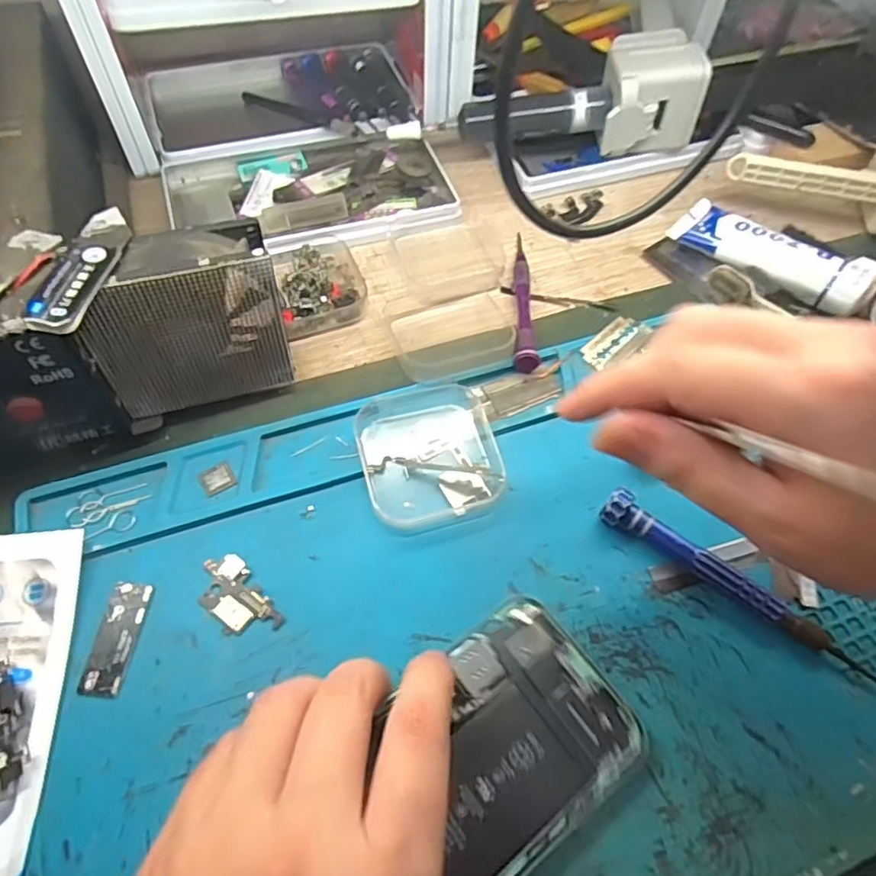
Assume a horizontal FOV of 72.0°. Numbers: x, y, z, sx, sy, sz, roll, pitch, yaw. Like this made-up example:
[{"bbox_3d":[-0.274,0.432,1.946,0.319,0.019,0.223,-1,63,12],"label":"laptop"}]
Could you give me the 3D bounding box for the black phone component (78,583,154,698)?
[{"bbox_3d":[-0.129,0.080,0.240,0.017,0.004,0.043,7,60,1],"label":"black phone component"}]

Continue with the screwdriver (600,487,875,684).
[{"bbox_3d":[0.125,0.063,0.256,0.123,0.017,0.013,34,64,15],"label":"screwdriver"}]

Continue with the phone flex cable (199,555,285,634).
[{"bbox_3d":[-0.084,0.066,0.249,0.022,0.004,0.039,-33,67,-20],"label":"phone flex cable"}]

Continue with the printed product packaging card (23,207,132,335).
[{"bbox_3d":[-0.136,-0.065,0.228,0.023,0.010,0.065,6,59,0],"label":"printed product packaging card"}]

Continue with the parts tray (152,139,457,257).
[{"bbox_3d":[-0.081,-0.160,0.387,0.176,0.012,0.107,-12,62,-9],"label":"parts tray"}]

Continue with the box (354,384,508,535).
[{"bbox_3d":[-0.004,0.005,0.286,0.064,0.015,0.071,-13,62,-10],"label":"box"}]

